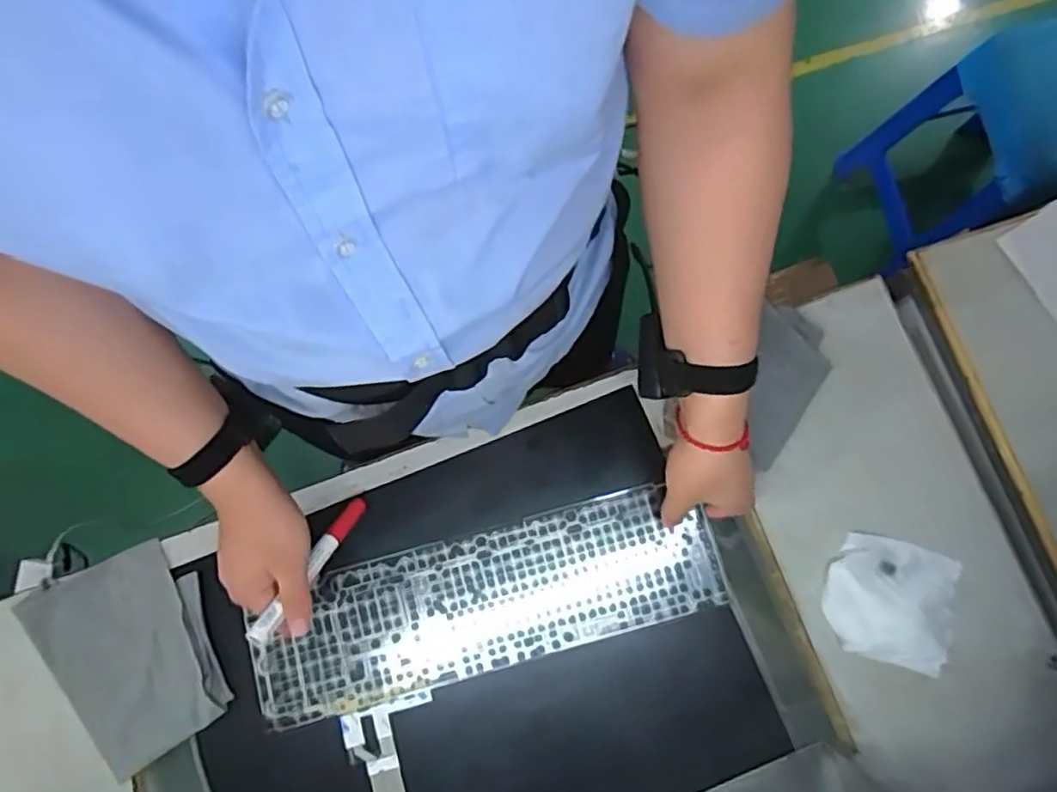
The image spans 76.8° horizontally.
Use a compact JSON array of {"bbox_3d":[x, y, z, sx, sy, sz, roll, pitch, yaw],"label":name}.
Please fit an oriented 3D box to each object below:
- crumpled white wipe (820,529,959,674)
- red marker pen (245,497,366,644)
[{"bbox_3d":[0.322,0.181,0.589,0.110,0.013,0.104,15,80,4],"label":"crumpled white wipe"},{"bbox_3d":[-0.183,0.143,0.563,0.015,0.014,0.145,29,51,7],"label":"red marker pen"}]

